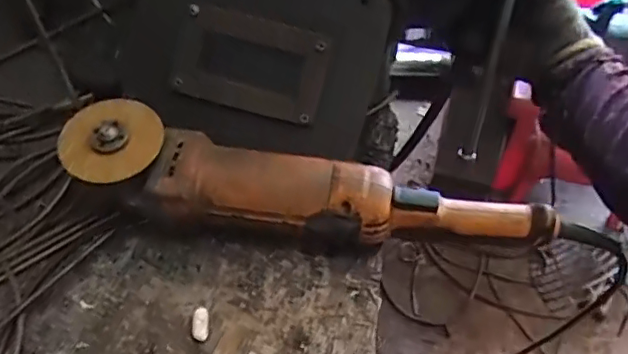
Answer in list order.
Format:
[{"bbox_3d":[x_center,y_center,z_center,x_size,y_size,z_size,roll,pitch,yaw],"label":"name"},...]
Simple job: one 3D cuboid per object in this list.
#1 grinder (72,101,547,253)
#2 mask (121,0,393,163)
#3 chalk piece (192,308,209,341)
[{"bbox_3d":[-0.004,0.022,0.443,0.377,0.085,0.071,11,58,4],"label":"grinder"},{"bbox_3d":[-0.054,-0.114,0.488,0.222,0.039,0.168,14,100,2],"label":"mask"},{"bbox_3d":[-0.086,0.112,0.425,0.012,0.012,0.023,-2,60,-5],"label":"chalk piece"}]

